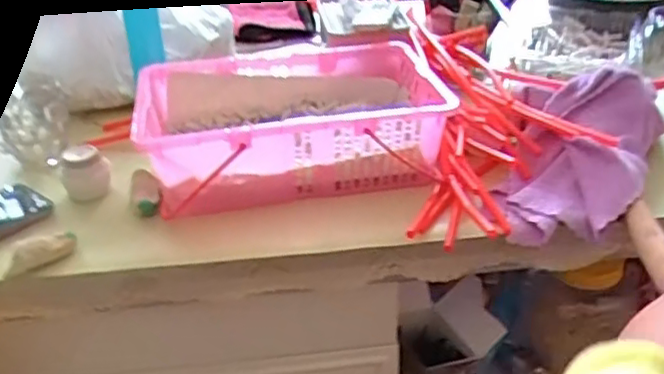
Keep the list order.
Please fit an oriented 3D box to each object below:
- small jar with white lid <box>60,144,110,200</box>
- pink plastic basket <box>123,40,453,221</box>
[{"bbox_3d":[-0.265,-0.017,0.714,0.048,0.045,0.047,-16,34,-21],"label":"small jar with white lid"},{"bbox_3d":[-0.047,-0.076,0.746,0.316,0.090,0.216,-7,32,-7],"label":"pink plastic basket"}]

